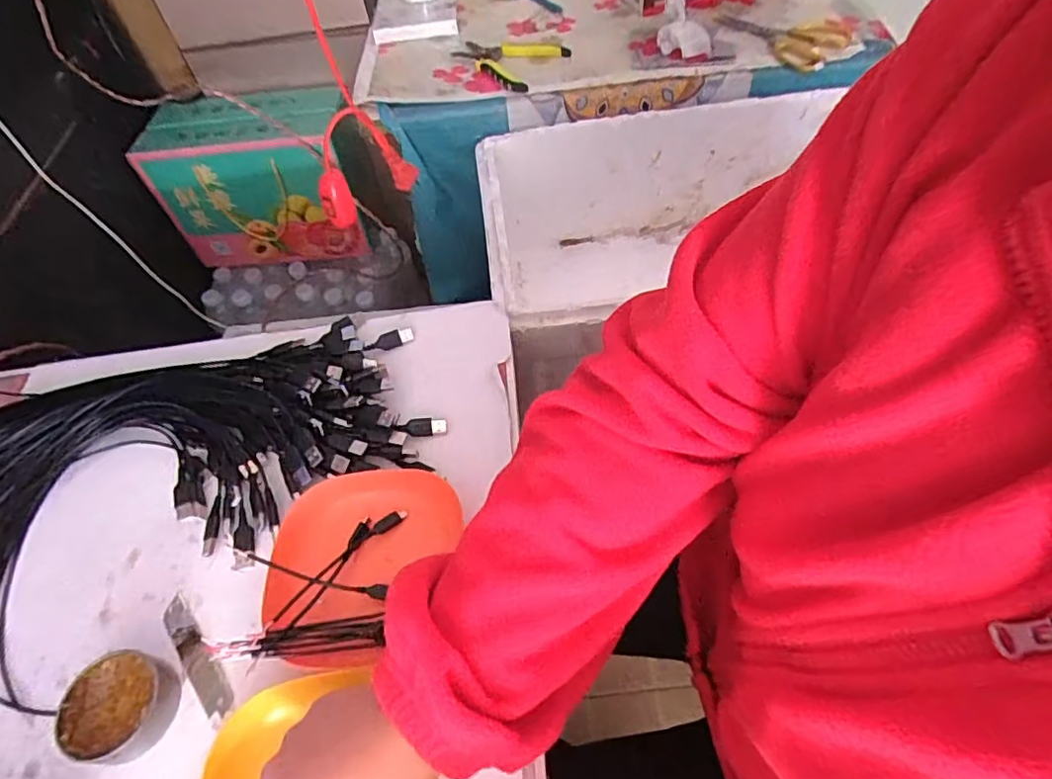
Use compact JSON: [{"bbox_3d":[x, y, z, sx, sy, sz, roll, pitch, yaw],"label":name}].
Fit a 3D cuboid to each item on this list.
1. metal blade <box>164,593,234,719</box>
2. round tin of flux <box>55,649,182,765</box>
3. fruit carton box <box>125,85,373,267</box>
[{"bbox_3d":[-0.234,0.187,0.413,0.019,0.004,0.096,-38,60,-20],"label":"metal blade"},{"bbox_3d":[-0.266,0.207,0.386,0.067,0.022,0.062,-3,54,4],"label":"round tin of flux"},{"bbox_3d":[-0.436,-0.357,0.997,0.315,0.236,0.152,-3,54,4],"label":"fruit carton box"}]

